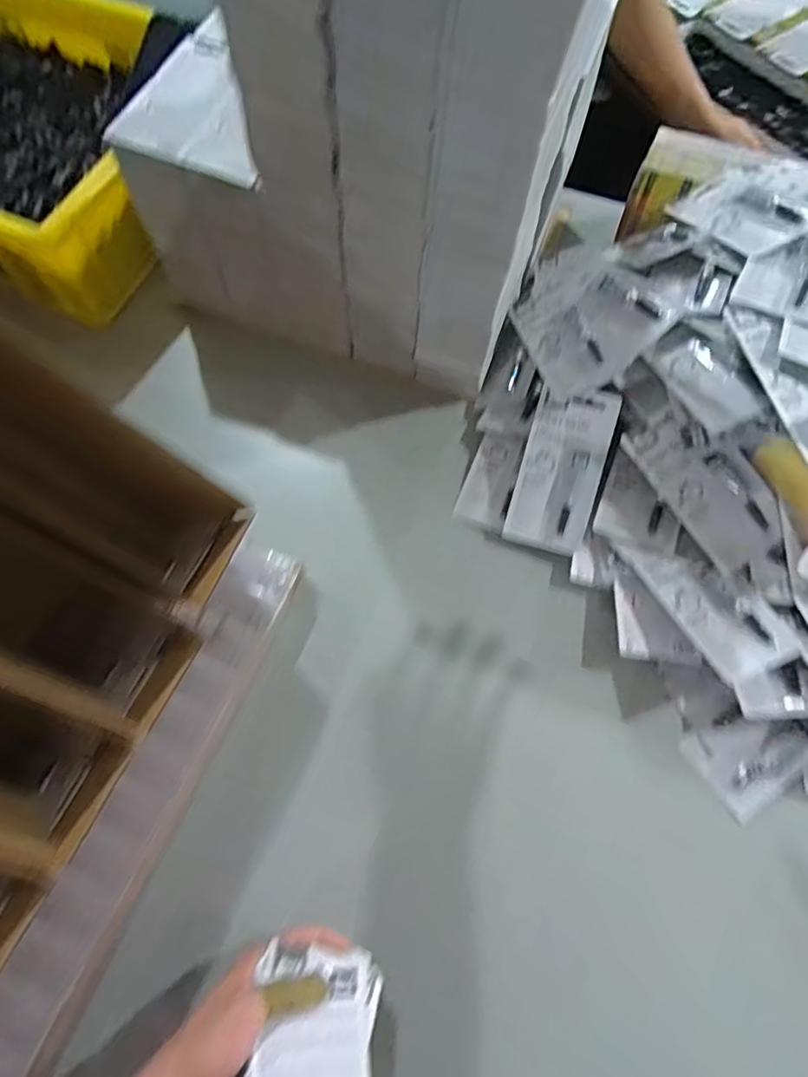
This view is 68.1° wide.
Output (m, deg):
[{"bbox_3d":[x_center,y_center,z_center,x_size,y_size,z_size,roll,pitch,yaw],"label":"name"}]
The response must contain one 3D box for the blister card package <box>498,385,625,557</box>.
[{"bbox_3d":[0.159,-0.069,0.606,0.078,0.006,0.162,16,93,15],"label":"blister card package"}]

